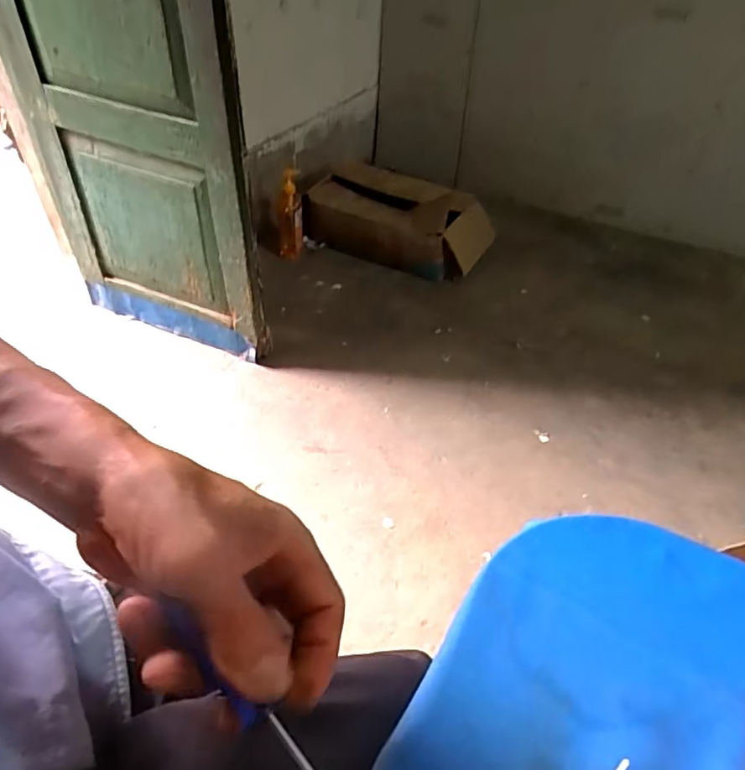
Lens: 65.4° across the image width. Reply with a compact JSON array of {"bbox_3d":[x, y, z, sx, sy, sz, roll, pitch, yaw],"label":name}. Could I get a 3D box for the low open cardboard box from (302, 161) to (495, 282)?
[{"bbox_3d":[0.075,-0.519,1.866,0.638,0.218,0.254,28,49,25],"label":"low open cardboard box"}]

